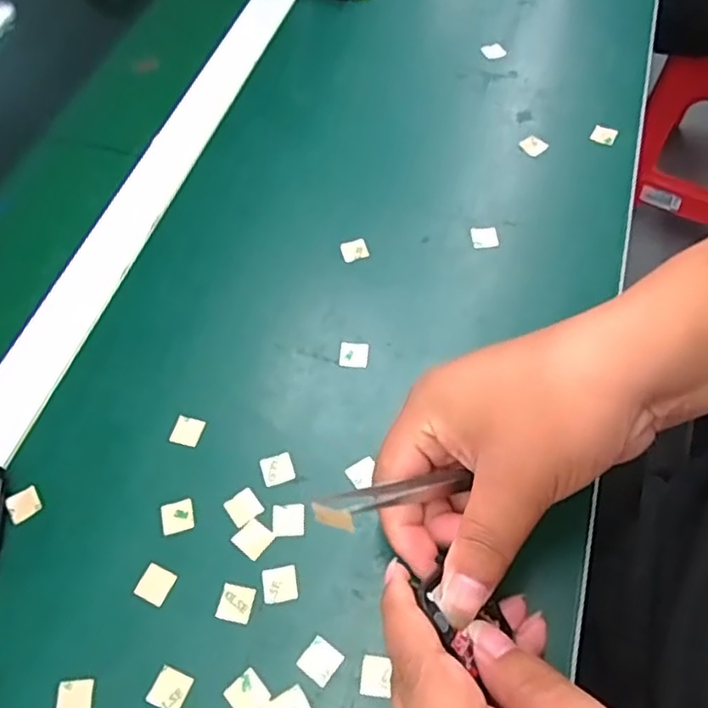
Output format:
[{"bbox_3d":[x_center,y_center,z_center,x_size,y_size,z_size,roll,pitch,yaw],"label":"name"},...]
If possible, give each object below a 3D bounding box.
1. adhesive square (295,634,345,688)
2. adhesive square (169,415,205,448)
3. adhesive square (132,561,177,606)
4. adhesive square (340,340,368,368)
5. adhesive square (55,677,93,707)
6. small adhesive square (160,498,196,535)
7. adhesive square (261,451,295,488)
[{"bbox_3d":[-0.015,0.135,0.281,0.015,0.004,0.015,32,62,21],"label":"adhesive square"},{"bbox_3d":[-0.090,0.041,0.345,0.016,0.004,0.016,12,60,12],"label":"adhesive square"},{"bbox_3d":[-0.095,0.109,0.303,0.016,0.004,0.016,20,62,16],"label":"adhesive square"},{"bbox_3d":[0.000,-0.001,0.363,0.017,0.004,0.016,5,59,8],"label":"adhesive square"},{"bbox_3d":[-0.123,0.152,0.280,0.015,0.004,0.016,-9,58,-1],"label":"adhesive square"},{"bbox_3d":[-0.089,0.081,0.319,0.016,0.004,0.016,-18,59,-7],"label":"small adhesive square"},{"bbox_3d":[-0.040,0.059,0.329,0.016,0.004,0.016,-19,59,-7],"label":"adhesive square"}]

